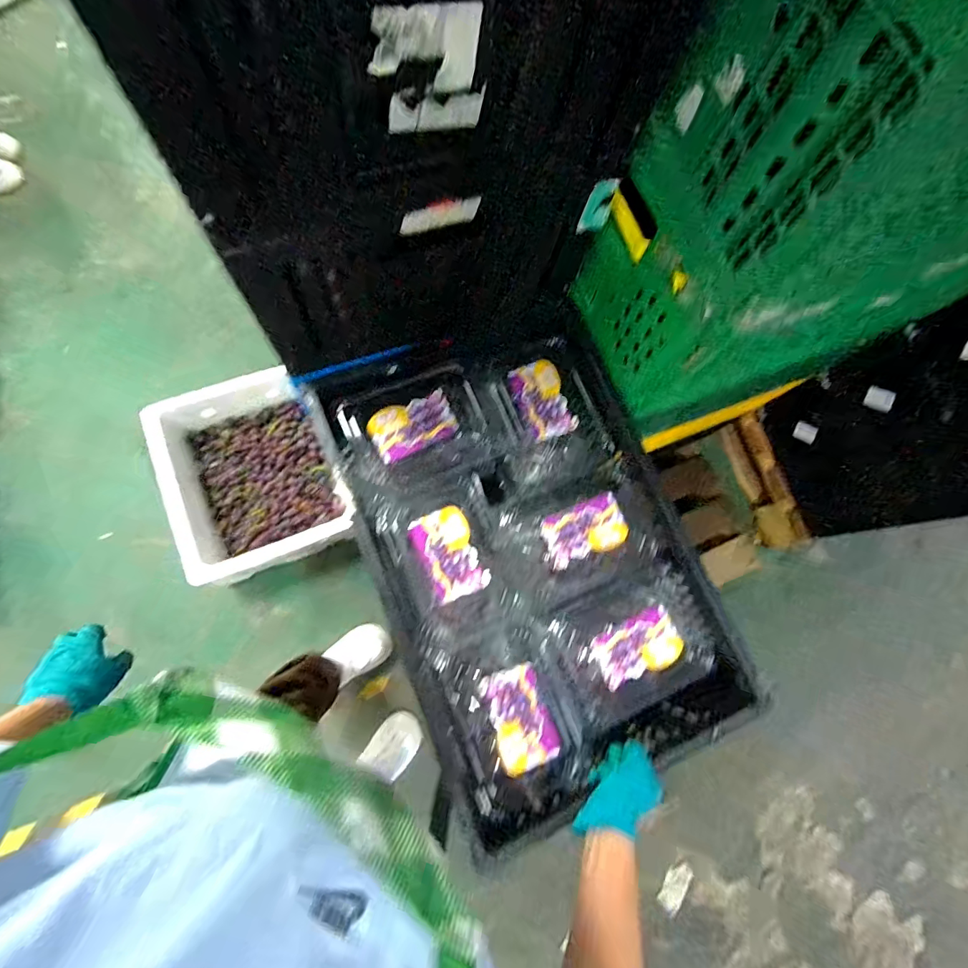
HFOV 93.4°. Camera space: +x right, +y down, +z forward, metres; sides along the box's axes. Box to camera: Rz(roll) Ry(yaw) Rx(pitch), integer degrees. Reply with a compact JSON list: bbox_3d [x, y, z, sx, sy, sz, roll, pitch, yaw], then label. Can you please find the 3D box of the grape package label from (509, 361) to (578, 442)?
[{"bbox_3d":[0.082,-0.117,0.639,0.068,0.023,0.105,-22,78,-6],"label":"grape package label"}]

